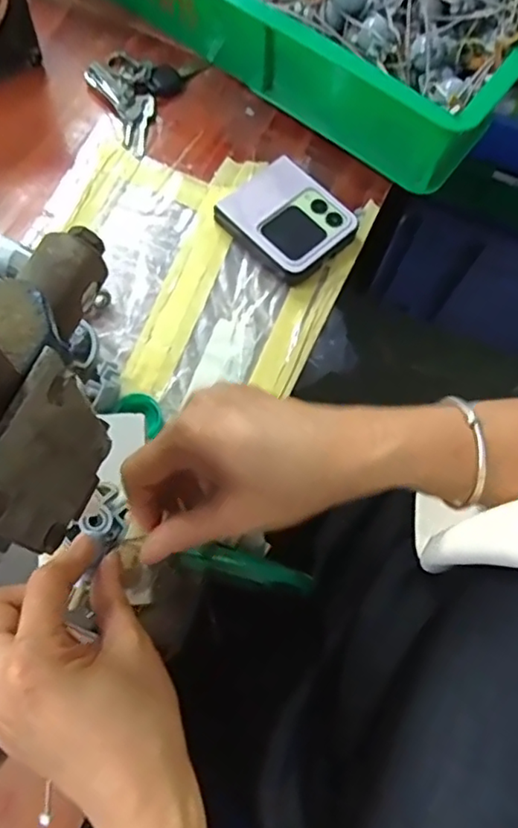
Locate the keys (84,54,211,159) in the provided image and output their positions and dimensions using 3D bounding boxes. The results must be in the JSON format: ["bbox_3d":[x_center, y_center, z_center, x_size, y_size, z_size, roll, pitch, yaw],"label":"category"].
[{"bbox_3d":[-0.107,-0.274,0.496,0.078,0.015,0.112,23,70,7],"label":"keys"}]

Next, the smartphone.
[{"bbox_3d":[0.022,-0.148,0.452,0.078,0.021,0.086,-39,75,-15],"label":"smartphone"}]

